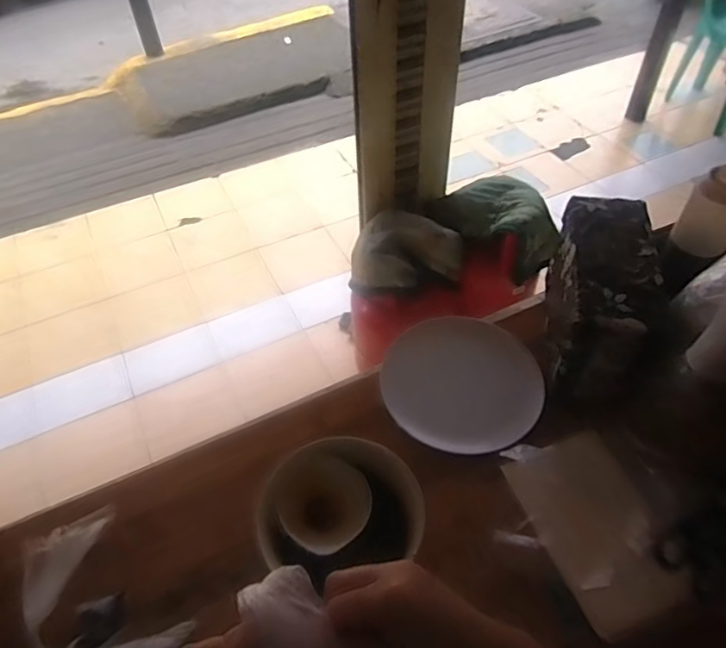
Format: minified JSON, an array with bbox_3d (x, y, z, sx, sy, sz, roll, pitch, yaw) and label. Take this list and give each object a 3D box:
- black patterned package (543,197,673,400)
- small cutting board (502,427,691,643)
[{"bbox_3d":[0.314,-0.032,0.734,0.109,0.152,0.248,7,52,7],"label":"black patterned package"},{"bbox_3d":[0.269,0.228,0.626,0.131,0.016,0.201,-17,52,-11],"label":"small cutting board"}]

